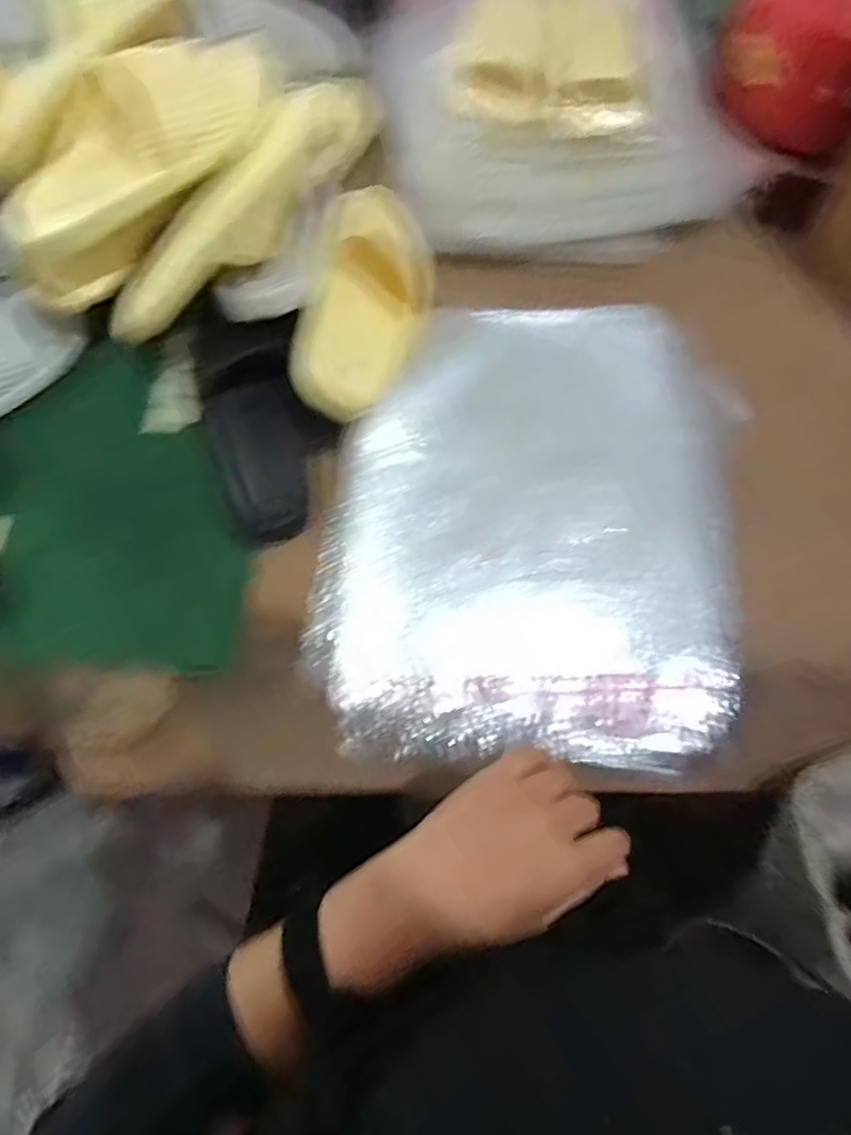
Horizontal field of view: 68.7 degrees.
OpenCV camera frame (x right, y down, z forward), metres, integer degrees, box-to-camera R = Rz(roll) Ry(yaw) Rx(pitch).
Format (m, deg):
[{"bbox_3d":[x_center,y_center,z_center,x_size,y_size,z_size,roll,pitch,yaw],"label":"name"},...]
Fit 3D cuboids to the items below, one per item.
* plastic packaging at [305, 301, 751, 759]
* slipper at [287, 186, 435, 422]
[{"bbox_3d":[0.098,-0.053,0.559,0.344,0.041,0.424,7,69,3],"label":"plastic packaging"},{"bbox_3d":[-0.062,-0.248,0.593,0.106,0.067,0.240,20,78,-30],"label":"slipper"}]

